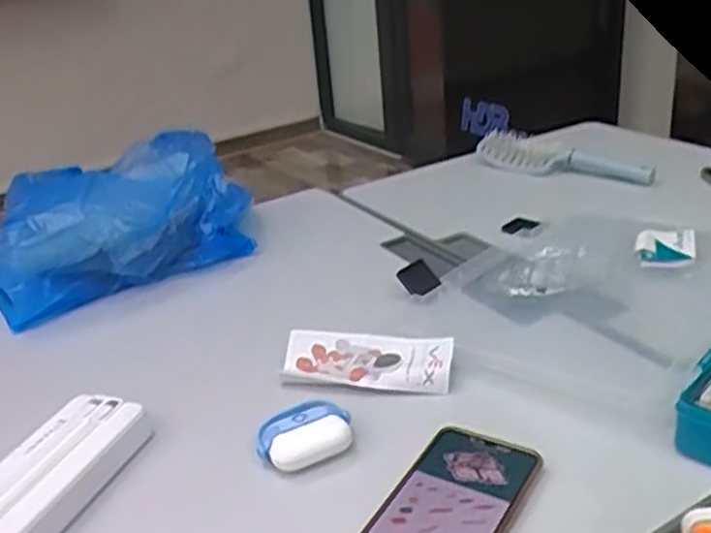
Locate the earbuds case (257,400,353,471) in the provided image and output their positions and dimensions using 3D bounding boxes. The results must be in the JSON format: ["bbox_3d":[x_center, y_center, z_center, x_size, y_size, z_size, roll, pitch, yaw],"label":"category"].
[{"bbox_3d":[-0.036,0.119,0.533,0.066,0.027,0.038,-15,27,-20],"label":"earbuds case"}]

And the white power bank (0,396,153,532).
[{"bbox_3d":[-0.210,0.143,0.519,0.068,0.028,0.143,5,27,21],"label":"white power bank"}]

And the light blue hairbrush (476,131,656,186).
[{"bbox_3d":[0.270,-0.143,0.997,0.237,0.035,0.040,17,33,39],"label":"light blue hairbrush"}]

